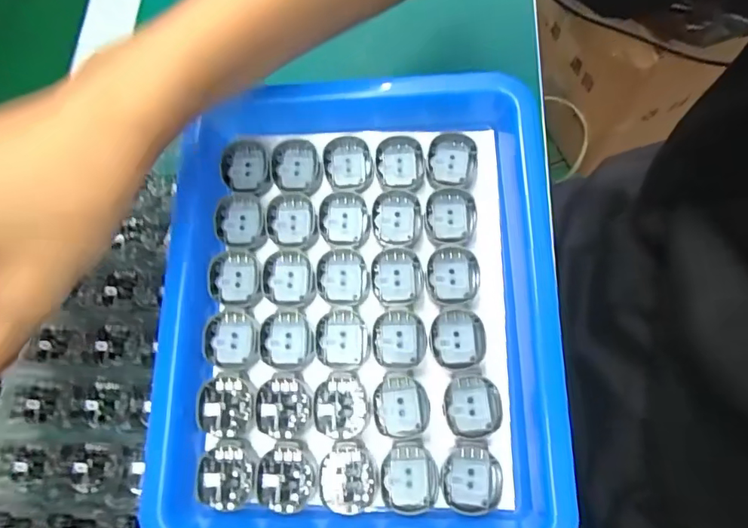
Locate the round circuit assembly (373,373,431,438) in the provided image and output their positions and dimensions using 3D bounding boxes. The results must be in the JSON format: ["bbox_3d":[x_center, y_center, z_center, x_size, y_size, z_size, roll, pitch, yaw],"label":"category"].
[{"bbox_3d":[0.012,0.061,0.215,0.023,0.004,0.026,-3,72,5],"label":"round circuit assembly"}]

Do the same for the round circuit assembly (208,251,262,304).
[{"bbox_3d":[-0.067,0.006,0.235,0.025,0.004,0.025,-2,72,6],"label":"round circuit assembly"}]

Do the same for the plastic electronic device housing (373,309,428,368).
[{"bbox_3d":[0.011,0.033,0.222,0.024,0.004,0.025,-3,72,5],"label":"plastic electronic device housing"}]

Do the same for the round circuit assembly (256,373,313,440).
[{"bbox_3d":[-0.040,0.063,0.216,0.024,0.004,0.027,-3,72,5],"label":"round circuit assembly"}]

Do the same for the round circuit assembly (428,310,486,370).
[{"bbox_3d":[0.038,0.034,0.221,0.024,0.004,0.026,-2,72,5],"label":"round circuit assembly"}]

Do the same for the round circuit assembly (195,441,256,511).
[{"bbox_3d":[-0.063,0.090,0.209,0.024,0.004,0.026,-2,72,5],"label":"round circuit assembly"}]

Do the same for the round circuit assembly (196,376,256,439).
[{"bbox_3d":[-0.066,0.063,0.217,0.025,0.004,0.026,-2,72,5],"label":"round circuit assembly"}]

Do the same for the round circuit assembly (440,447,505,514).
[{"bbox_3d":[0.041,0.090,0.205,0.024,0.004,0.025,-2,72,5],"label":"round circuit assembly"}]

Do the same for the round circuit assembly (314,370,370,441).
[{"bbox_3d":[-0.014,0.062,0.215,0.024,0.004,0.027,-3,72,5],"label":"round circuit assembly"}]

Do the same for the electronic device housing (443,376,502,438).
[{"bbox_3d":[0.043,0.061,0.212,0.024,0.004,0.025,-3,72,5],"label":"electronic device housing"}]

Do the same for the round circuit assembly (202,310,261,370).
[{"bbox_3d":[-0.066,0.035,0.226,0.025,0.004,0.026,-2,72,5],"label":"round circuit assembly"}]

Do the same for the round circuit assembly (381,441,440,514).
[{"bbox_3d":[0.015,0.090,0.207,0.023,0.004,0.027,-1,72,6],"label":"round circuit assembly"}]

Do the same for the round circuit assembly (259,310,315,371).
[{"bbox_3d":[-0.040,0.035,0.226,0.025,0.004,0.027,-2,72,6],"label":"round circuit assembly"}]

